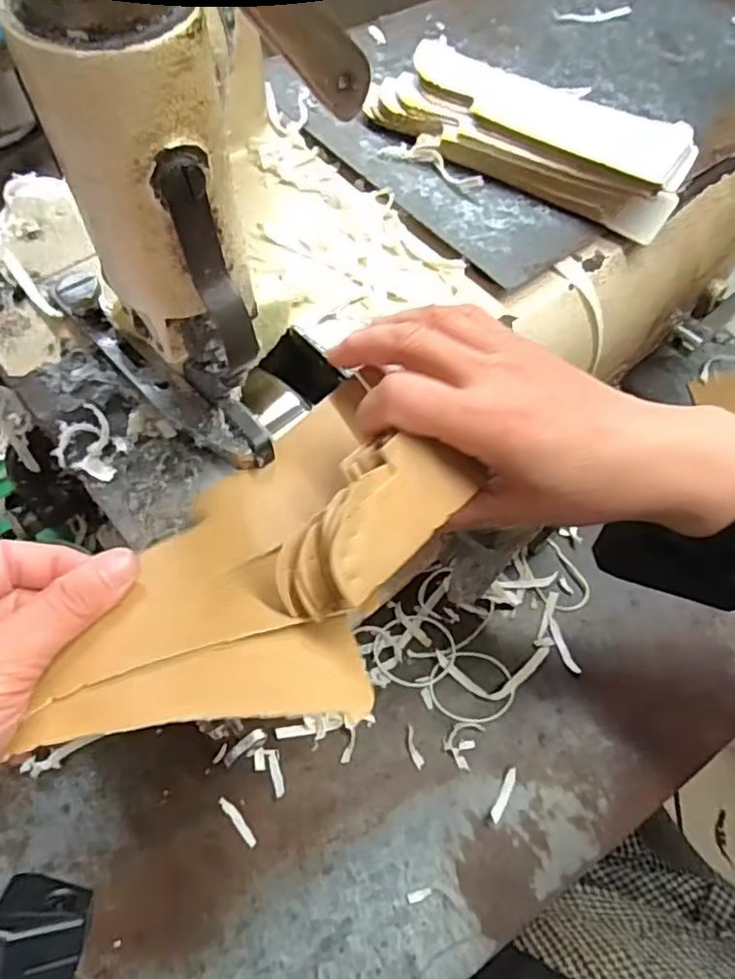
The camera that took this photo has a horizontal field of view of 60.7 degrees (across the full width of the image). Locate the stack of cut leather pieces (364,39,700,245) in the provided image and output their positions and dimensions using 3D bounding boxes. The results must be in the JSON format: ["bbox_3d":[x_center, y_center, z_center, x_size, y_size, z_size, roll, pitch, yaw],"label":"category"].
[{"bbox_3d":[0.088,-0.206,0.367,0.194,0.036,0.060,27,63,11],"label":"stack of cut leather pieces"}]

